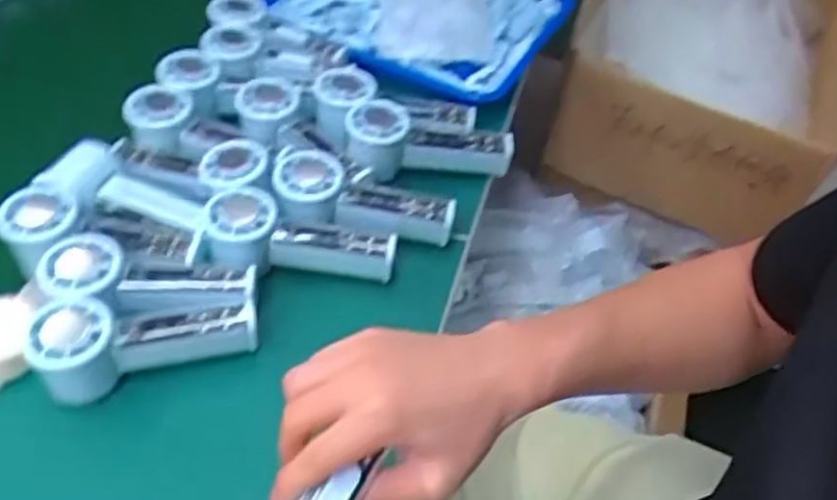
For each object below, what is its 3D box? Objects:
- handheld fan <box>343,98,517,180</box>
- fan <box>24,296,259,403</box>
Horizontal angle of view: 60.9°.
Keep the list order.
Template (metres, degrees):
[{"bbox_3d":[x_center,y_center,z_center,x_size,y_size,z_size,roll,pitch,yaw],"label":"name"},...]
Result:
[{"bbox_3d":[0.008,-0.103,0.668,0.153,0.044,0.075,5,47,-18],"label":"handheld fan"},{"bbox_3d":[-0.196,0.061,0.520,0.151,0.054,0.057,-13,51,-13],"label":"fan"}]

